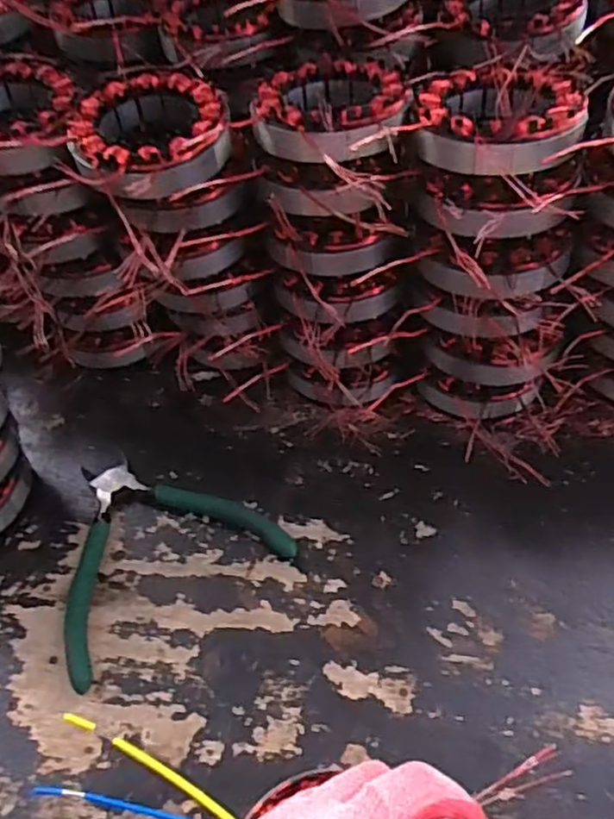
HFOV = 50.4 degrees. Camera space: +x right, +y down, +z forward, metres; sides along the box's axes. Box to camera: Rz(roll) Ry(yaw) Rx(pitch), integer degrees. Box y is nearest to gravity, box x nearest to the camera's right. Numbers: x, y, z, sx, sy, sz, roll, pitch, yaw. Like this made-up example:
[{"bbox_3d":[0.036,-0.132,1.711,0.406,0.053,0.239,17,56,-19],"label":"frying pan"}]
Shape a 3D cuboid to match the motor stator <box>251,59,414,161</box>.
[{"bbox_3d":[0.013,-0.162,0.353,0.081,0.022,0.091,4,52,9],"label":"motor stator"}]

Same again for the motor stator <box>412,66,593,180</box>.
[{"bbox_3d":[0.099,-0.154,0.339,0.080,0.024,0.086,1,52,7],"label":"motor stator"}]

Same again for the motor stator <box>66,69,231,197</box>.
[{"bbox_3d":[-0.089,-0.151,0.365,0.084,0.029,0.087,-3,51,4],"label":"motor stator"}]

